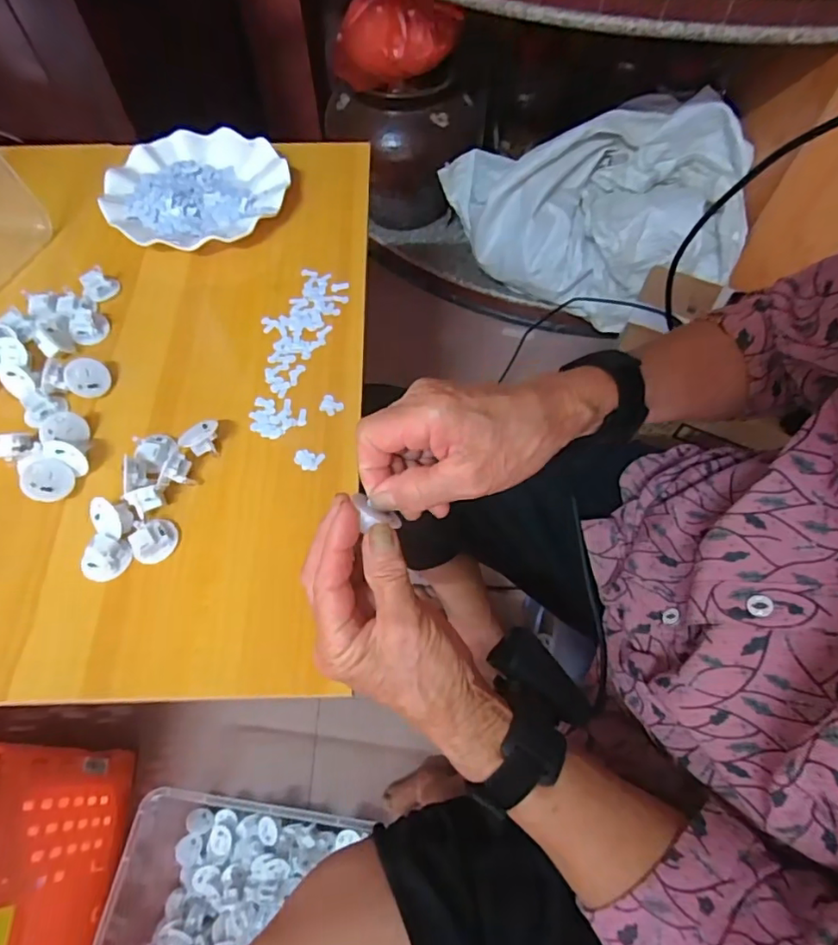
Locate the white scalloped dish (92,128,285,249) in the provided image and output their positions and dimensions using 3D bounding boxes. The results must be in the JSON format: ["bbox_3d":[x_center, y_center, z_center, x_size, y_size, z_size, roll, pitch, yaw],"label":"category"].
[{"bbox_3d":[-0.227,-0.290,0.566,0.178,0.026,0.171,0,61,0],"label":"white scalloped dish"}]

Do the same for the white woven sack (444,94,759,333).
[{"bbox_3d":[0.294,-0.471,0.980,0.458,0.245,0.297,-3,61,-1],"label":"white woven sack"}]

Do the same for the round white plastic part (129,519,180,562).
[{"bbox_3d":[-0.190,0.047,0.390,0.027,0.016,0.032,19,63,10],"label":"round white plastic part"}]

